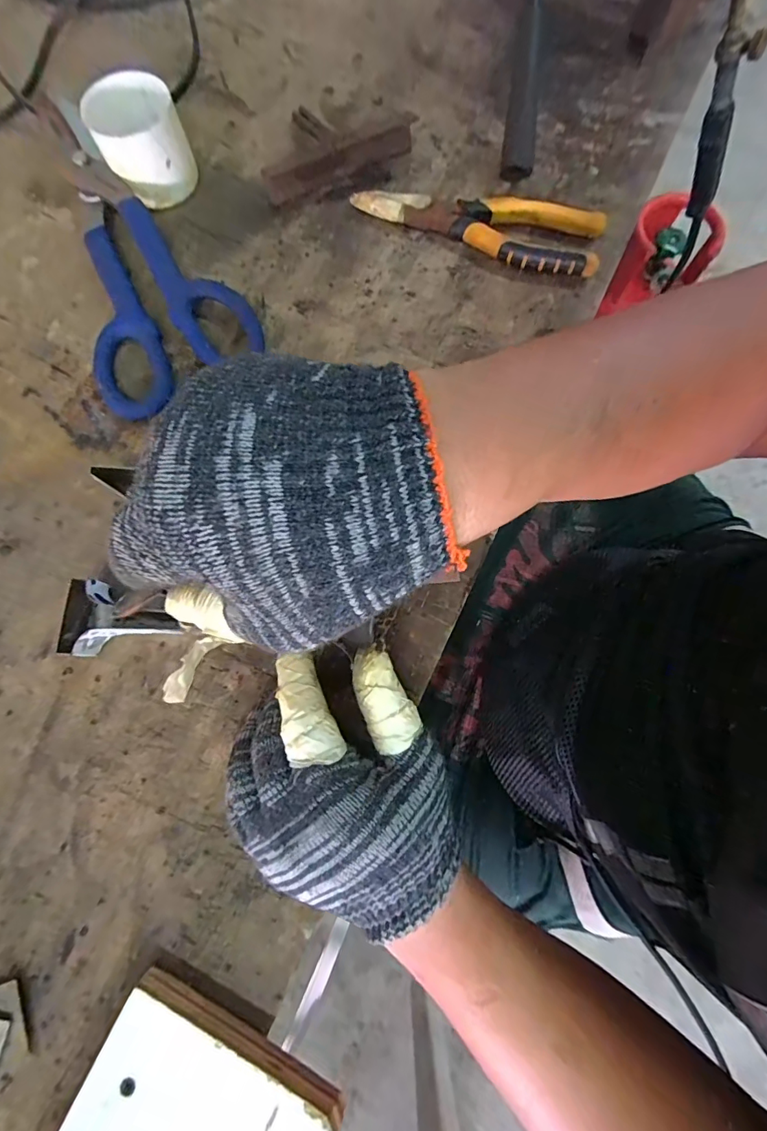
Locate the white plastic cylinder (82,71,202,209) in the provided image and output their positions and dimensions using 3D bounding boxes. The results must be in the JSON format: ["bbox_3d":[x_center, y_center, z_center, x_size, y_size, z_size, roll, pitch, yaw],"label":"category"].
[{"bbox_3d":[-0.186,-0.328,0.355,0.064,0.053,0.066,-19,77,-3],"label":"white plastic cylinder"}]

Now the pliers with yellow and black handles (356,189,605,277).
[{"bbox_3d":[0.069,-0.256,0.346,0.187,0.020,0.047,12,77,4],"label":"pliers with yellow and black handles"}]

